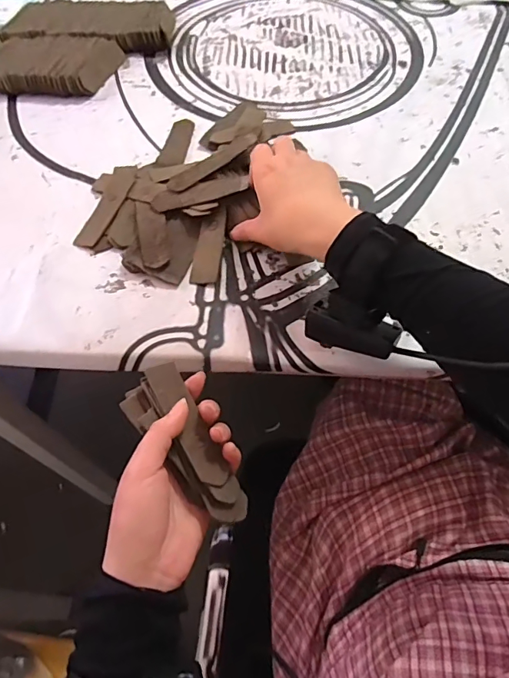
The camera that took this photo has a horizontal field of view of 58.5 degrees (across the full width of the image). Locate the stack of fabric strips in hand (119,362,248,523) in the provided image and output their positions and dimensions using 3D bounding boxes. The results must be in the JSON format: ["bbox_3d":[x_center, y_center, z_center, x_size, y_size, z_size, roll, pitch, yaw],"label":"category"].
[{"bbox_3d":[-0.047,0.076,0.331,0.047,0.021,0.123,-35,76,-17],"label":"stack of fabric strips in hand"}]

